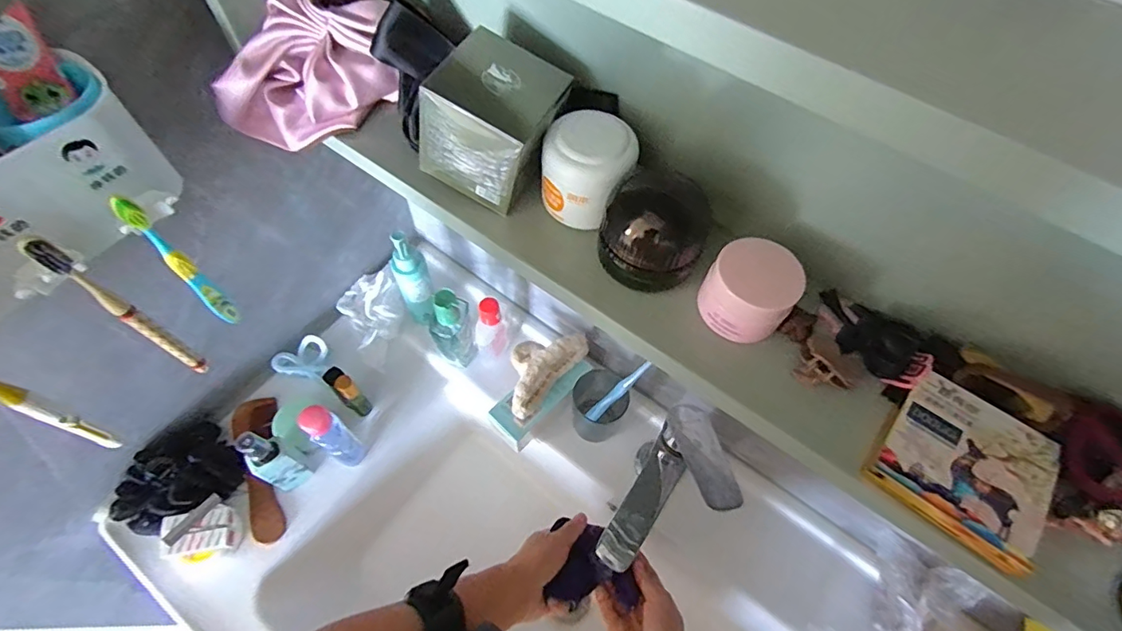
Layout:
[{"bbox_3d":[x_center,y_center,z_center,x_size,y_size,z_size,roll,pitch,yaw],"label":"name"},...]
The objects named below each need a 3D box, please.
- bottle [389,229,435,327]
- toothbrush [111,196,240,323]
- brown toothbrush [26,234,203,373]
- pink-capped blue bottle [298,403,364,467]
[{"bbox_3d":[-0.178,-0.043,0.617,0.036,0.157,0.039,-20,63,-14],"label":"bottle"},{"bbox_3d":[-0.280,-0.033,0.383,0.010,0.151,0.014,33,64,15],"label":"toothbrush"},{"bbox_3d":[-0.308,0.000,0.367,0.011,0.175,0.012,23,62,11],"label":"brown toothbrush"},{"bbox_3d":[-0.244,0.133,0.555,0.030,0.120,0.032,33,64,15],"label":"pink-capped blue bottle"}]

